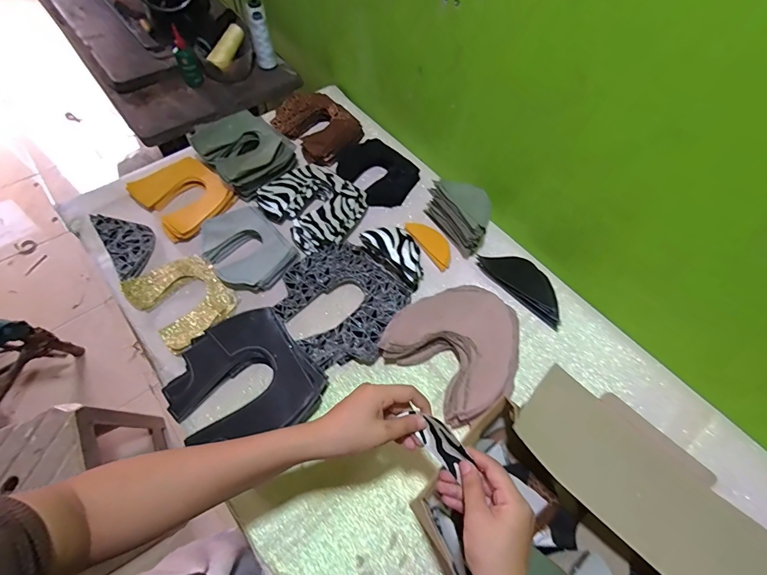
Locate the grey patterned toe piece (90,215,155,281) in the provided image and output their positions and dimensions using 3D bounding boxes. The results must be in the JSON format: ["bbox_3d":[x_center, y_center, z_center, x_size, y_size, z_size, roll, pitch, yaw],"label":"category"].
[{"bbox_3d":[-0.434,-0.079,0.662,0.071,0.018,0.145,-31,67,-20],"label":"grey patterned toe piece"}]

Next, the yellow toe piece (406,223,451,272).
[{"bbox_3d":[0.089,-0.082,0.695,0.054,0.016,0.104,-36,68,-22],"label":"yellow toe piece"}]

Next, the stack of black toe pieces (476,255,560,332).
[{"bbox_3d":[0.239,-0.007,0.652,0.070,0.023,0.161,-34,68,-21],"label":"stack of black toe pieces"}]

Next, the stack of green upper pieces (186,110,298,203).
[{"bbox_3d":[-0.262,-0.257,0.738,0.156,0.066,0.146,37,64,16],"label":"stack of green upper pieces"}]

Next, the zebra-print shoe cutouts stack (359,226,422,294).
[{"bbox_3d":[0.019,-0.055,0.649,0.119,0.060,0.055,38,65,17],"label":"zebra-print shoe cutouts stack"}]

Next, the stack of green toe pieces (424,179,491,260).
[{"bbox_3d":[0.138,-0.129,0.686,0.060,0.091,0.125,-24,64,-17],"label":"stack of green toe pieces"}]

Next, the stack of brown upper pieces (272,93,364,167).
[{"bbox_3d":[-0.141,-0.343,0.814,0.171,0.050,0.140,36,64,16],"label":"stack of brown upper pieces"}]

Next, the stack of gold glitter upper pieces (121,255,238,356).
[{"bbox_3d":[-0.319,0.016,0.616,0.160,0.021,0.120,40,65,18],"label":"stack of gold glitter upper pieces"}]

